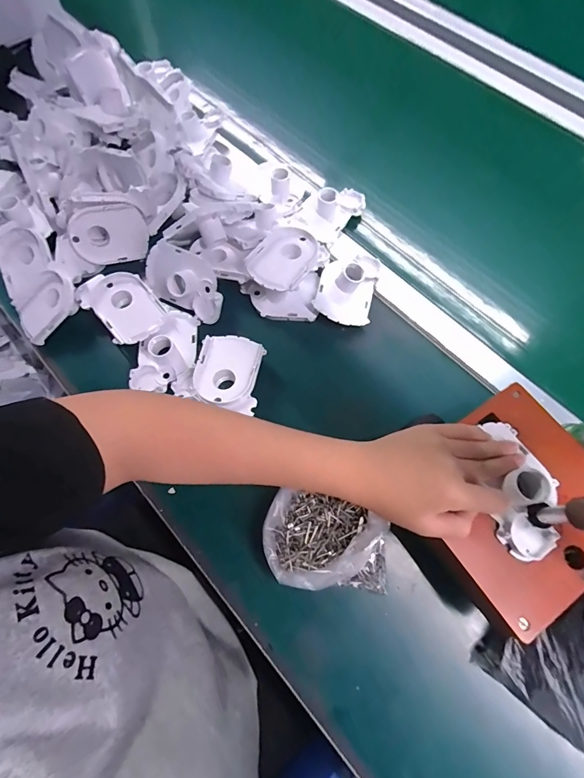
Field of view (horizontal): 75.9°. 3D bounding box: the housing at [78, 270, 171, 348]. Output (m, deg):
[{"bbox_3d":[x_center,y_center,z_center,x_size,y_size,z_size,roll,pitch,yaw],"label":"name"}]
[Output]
[{"bbox_3d":[-0.198,-0.098,0.439,0.068,0.021,0.100,-42,74,-15],"label":"housing"}]

